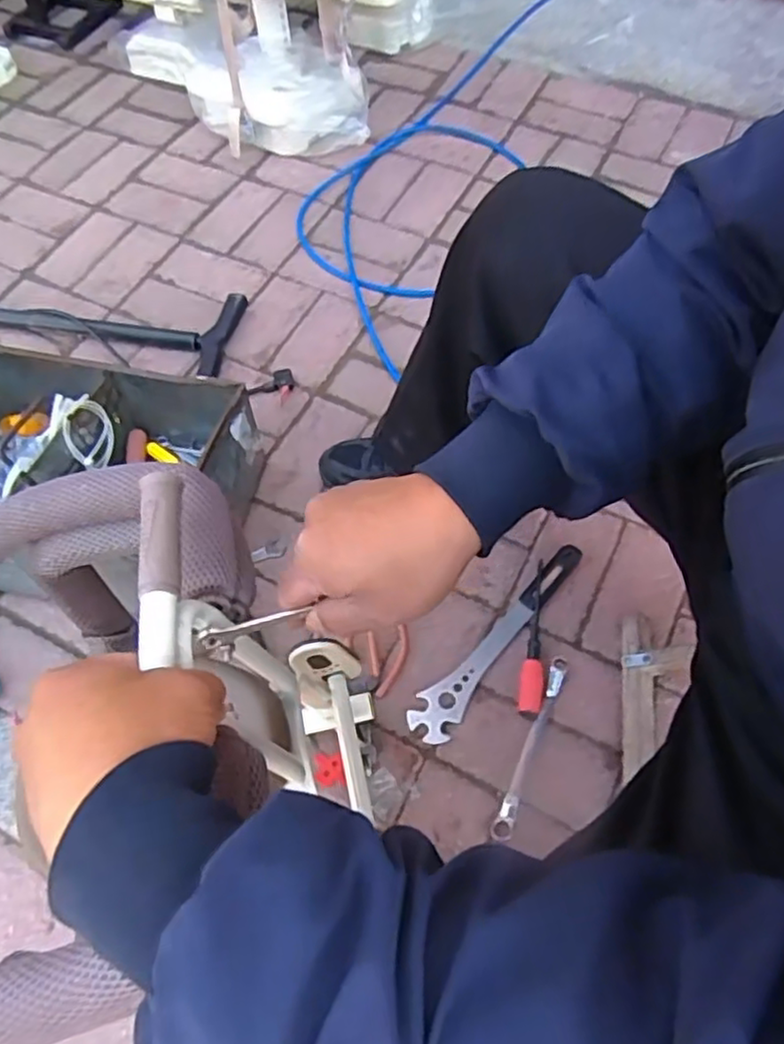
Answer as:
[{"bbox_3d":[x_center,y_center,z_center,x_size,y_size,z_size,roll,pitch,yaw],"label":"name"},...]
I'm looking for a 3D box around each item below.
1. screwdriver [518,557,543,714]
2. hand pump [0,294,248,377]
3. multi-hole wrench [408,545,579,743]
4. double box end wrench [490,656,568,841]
[{"bbox_3d":[0.177,0.136,0.850,0.026,0.025,0.195,7,62,5],"label":"screwdriver"},{"bbox_3d":[-0.563,-0.333,1.107,0.631,0.036,0.162,7,62,5],"label":"hand pump"},{"bbox_3d":[0.136,0.145,0.860,0.051,0.008,0.314,38,69,19],"label":"multi-hole wrench"},{"bbox_3d":[0.163,0.256,0.793,0.020,0.018,0.218,22,65,12],"label":"double box end wrench"}]

